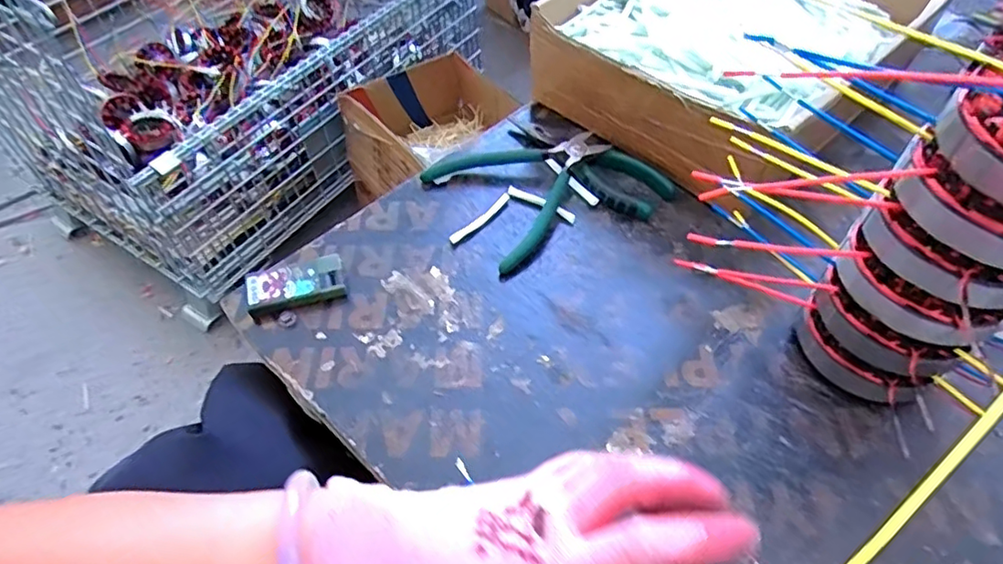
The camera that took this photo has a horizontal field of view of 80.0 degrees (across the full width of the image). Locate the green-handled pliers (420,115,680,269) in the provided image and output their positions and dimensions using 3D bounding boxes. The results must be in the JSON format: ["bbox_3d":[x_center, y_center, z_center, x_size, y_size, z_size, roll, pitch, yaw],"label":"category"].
[{"bbox_3d":[0.036,-0.089,0.495,0.163,0.030,0.145,-24,54,-19],"label":"green-handled pliers"}]

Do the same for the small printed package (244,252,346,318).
[{"bbox_3d":[-0.149,0.002,0.431,0.067,0.016,0.039,-15,52,-12],"label":"small printed package"}]

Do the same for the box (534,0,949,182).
[{"bbox_3d":[0.216,-0.218,0.556,0.356,0.100,0.239,-36,59,-26],"label":"box"}]

